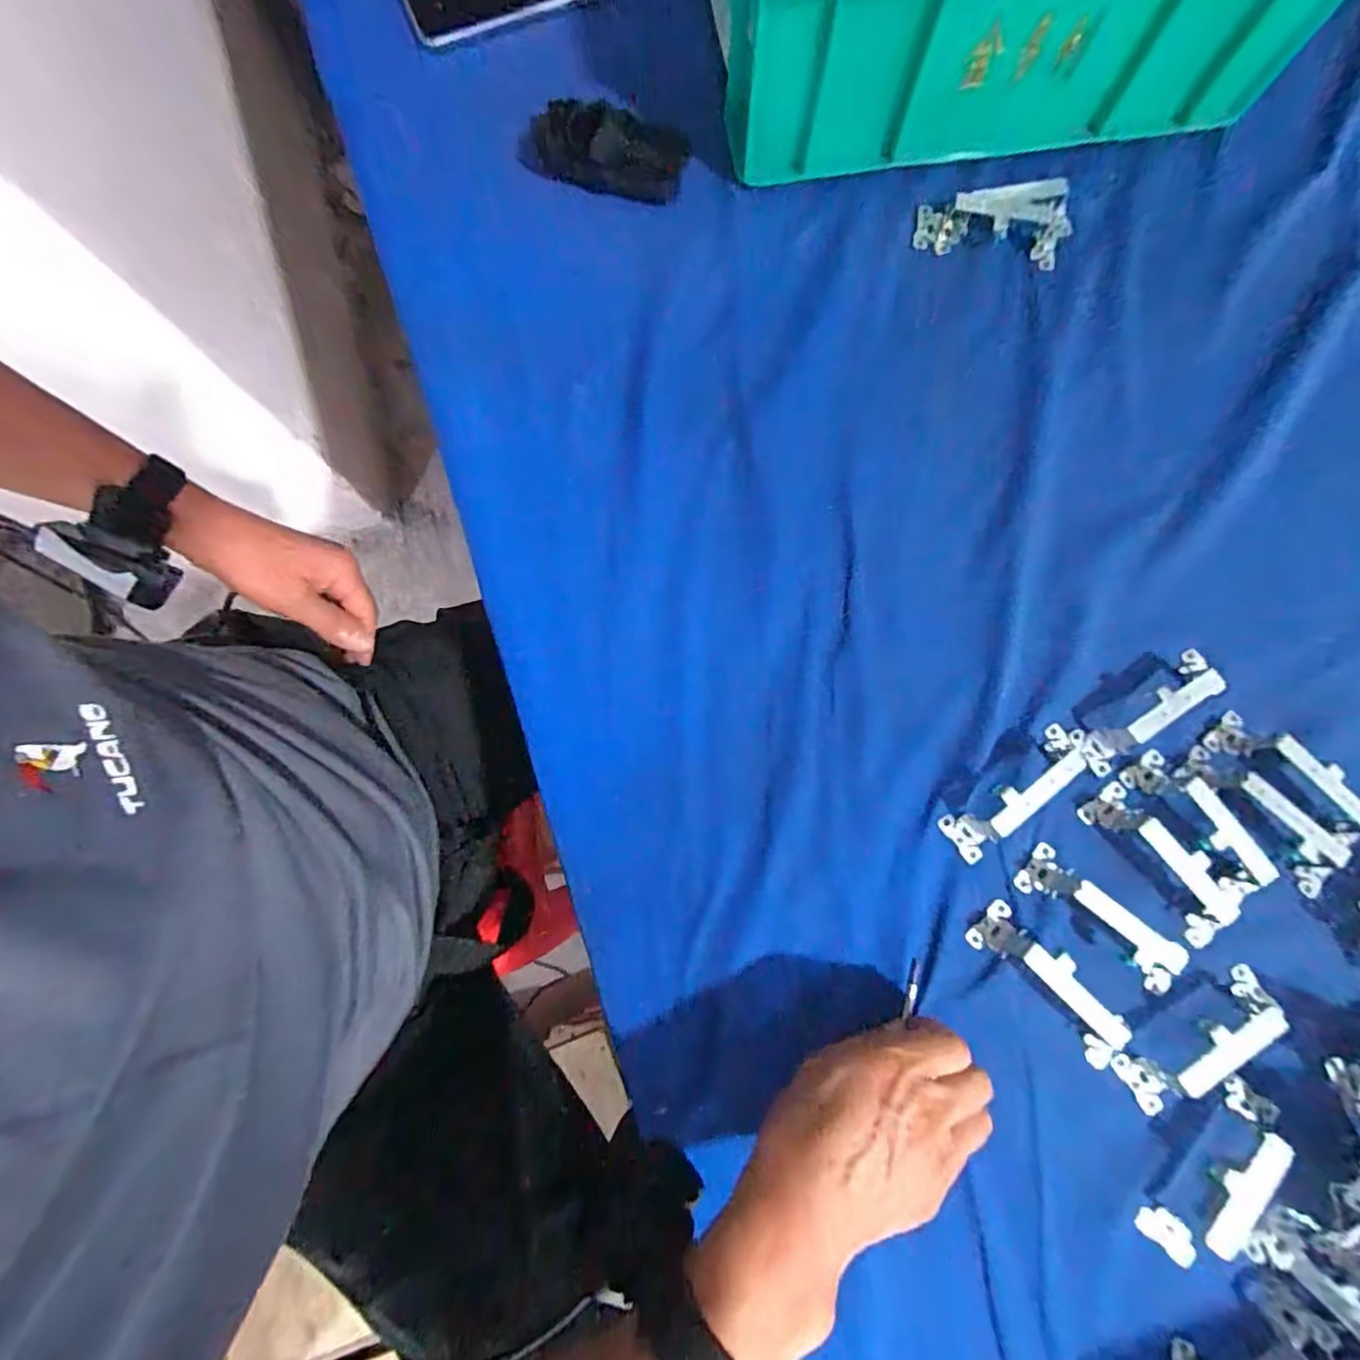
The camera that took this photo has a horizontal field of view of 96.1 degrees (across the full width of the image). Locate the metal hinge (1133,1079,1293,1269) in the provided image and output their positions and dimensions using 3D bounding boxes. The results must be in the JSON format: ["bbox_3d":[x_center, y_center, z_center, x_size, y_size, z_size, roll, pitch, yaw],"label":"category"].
[{"bbox_3d":[0.309,0.283,0.345,0.029,0.034,0.106,40,81,6],"label":"metal hinge"}]

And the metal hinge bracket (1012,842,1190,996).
[{"bbox_3d":[0.261,0.146,0.367,0.104,0.027,0.032,39,81,6],"label":"metal hinge bracket"}]

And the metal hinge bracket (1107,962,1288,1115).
[{"bbox_3d":[0.313,0.214,0.357,0.103,0.036,0.030,-32,81,-6],"label":"metal hinge bracket"}]

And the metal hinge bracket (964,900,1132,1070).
[{"bbox_3d":[0.224,0.184,0.358,0.031,0.026,0.103,-41,82,-7],"label":"metal hinge bracket"}]

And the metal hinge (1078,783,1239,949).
[{"bbox_3d":[0.300,0.114,0.372,0.031,0.027,0.105,-36,82,-7],"label":"metal hinge"}]

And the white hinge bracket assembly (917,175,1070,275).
[{"bbox_3d":[0.236,-0.338,0.451,0.110,0.027,0.047,-4,79,-1],"label":"white hinge bracket assembly"}]

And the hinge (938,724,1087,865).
[{"bbox_3d":[0.216,0.070,0.381,0.104,0.028,0.032,-37,82,-7],"label":"hinge"}]

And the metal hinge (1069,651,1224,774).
[{"bbox_3d":[0.305,0.016,0.392,0.106,0.032,0.030,-38,82,-7],"label":"metal hinge"}]

